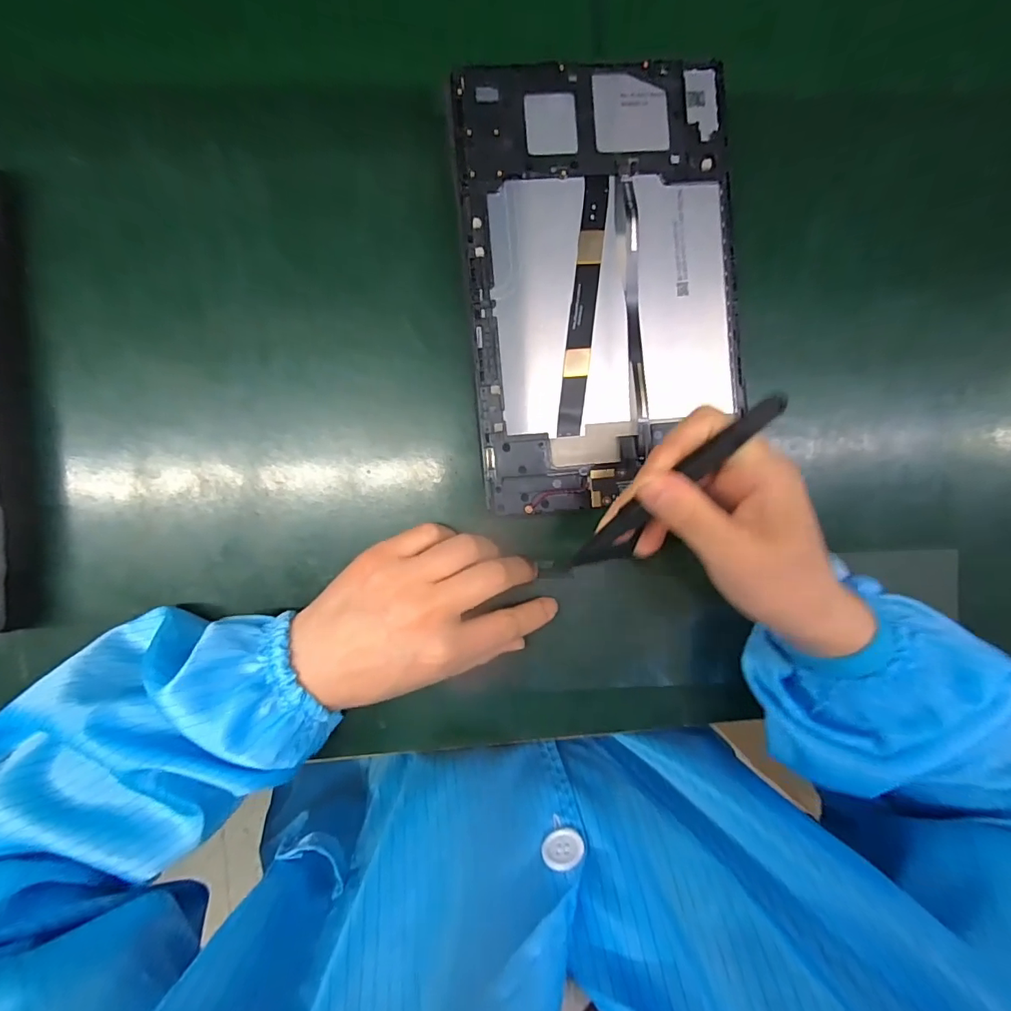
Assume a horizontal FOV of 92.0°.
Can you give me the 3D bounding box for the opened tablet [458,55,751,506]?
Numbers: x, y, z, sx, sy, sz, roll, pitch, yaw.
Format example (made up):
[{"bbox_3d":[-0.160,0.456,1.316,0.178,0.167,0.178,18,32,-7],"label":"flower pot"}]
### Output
[{"bbox_3d":[0.056,-0.121,0.272,0.151,0.008,0.238,-5,92,-4],"label":"opened tablet"}]

